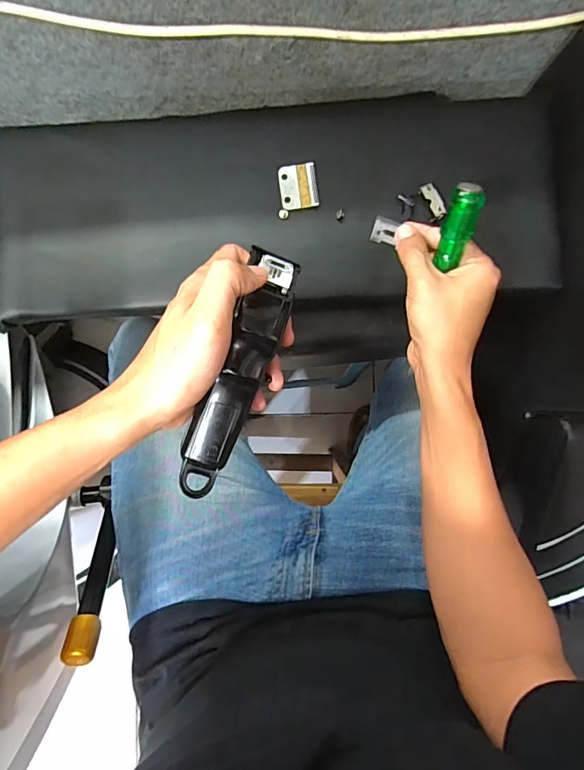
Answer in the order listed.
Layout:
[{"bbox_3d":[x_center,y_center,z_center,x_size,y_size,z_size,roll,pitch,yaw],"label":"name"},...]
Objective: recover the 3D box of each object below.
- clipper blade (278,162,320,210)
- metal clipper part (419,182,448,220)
[{"bbox_3d":[0.007,-0.209,0.460,0.038,0.005,0.047,-7,89,-5],"label":"clipper blade"},{"bbox_3d":[0.146,-0.190,0.452,0.015,0.004,0.040,-23,77,-5],"label":"metal clipper part"}]

